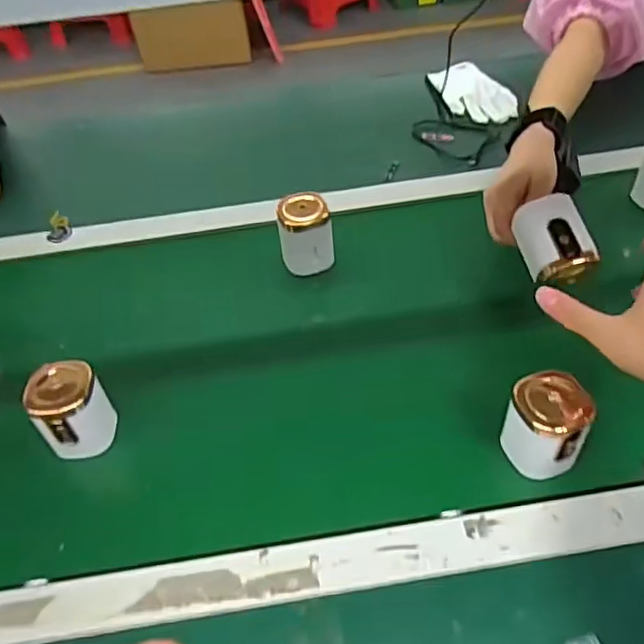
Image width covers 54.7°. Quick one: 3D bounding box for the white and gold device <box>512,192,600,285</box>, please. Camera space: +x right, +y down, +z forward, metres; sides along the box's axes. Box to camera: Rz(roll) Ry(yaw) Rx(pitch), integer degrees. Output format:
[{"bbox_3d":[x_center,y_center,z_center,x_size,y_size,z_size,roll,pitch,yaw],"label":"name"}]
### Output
[{"bbox_3d":[0.213,-0.071,0.569,0.059,0.049,0.078,-26,64,13],"label":"white and gold device"}]

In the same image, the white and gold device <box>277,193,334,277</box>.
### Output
[{"bbox_3d":[-0.017,-0.097,0.683,0.056,0.074,0.048,-14,48,-6],"label":"white and gold device"}]

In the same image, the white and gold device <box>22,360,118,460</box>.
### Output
[{"bbox_3d":[-0.217,0.076,0.539,0.062,0.075,0.052,-25,50,-16],"label":"white and gold device"}]

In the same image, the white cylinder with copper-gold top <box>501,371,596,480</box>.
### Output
[{"bbox_3d":[0.181,0.082,0.502,0.060,0.066,0.066,-3,47,3],"label":"white cylinder with copper-gold top"}]

